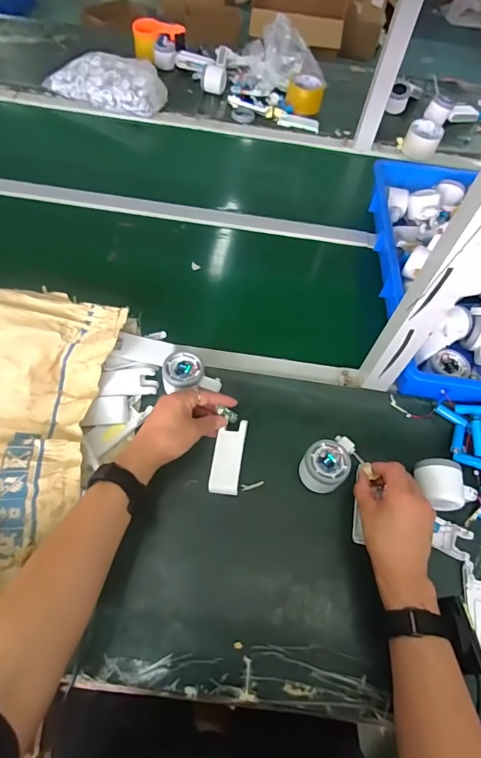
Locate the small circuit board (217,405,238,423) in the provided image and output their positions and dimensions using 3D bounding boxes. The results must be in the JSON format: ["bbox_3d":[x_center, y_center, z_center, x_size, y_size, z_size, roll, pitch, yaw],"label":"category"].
[{"bbox_3d":[-0.018,0.050,0.576,0.032,0.007,0.013,27,57,-18],"label":"small circuit board"}]

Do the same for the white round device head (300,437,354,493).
[{"bbox_3d":[0.116,0.108,0.547,0.056,0.047,0.078,30,61,14],"label":"white round device head"}]

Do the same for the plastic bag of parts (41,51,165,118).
[{"bbox_3d":[-0.335,-0.723,1.012,0.305,0.080,0.133,20,59,6],"label":"plastic bag of parts"}]

